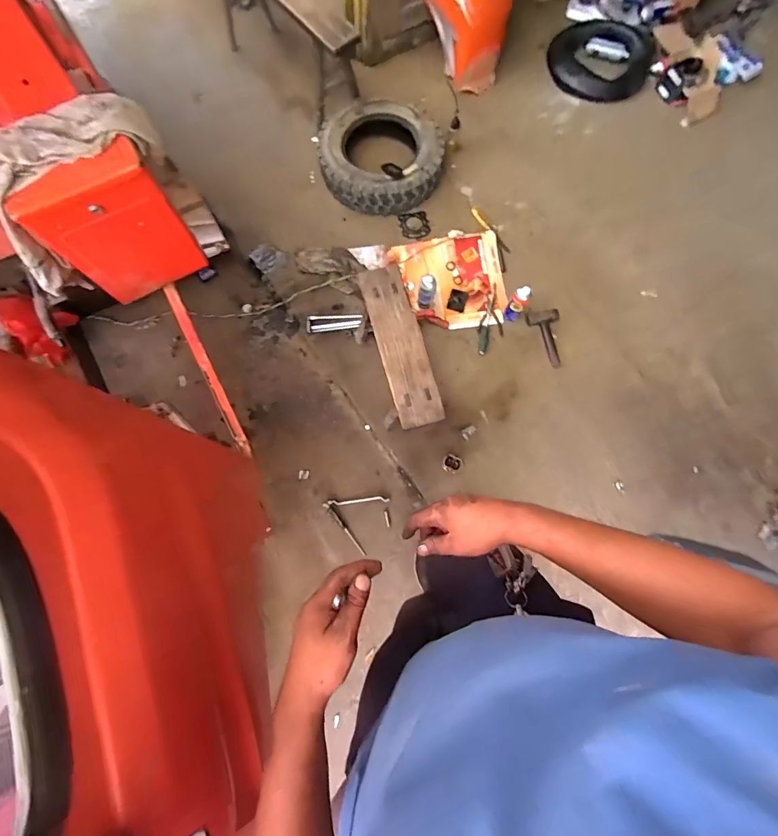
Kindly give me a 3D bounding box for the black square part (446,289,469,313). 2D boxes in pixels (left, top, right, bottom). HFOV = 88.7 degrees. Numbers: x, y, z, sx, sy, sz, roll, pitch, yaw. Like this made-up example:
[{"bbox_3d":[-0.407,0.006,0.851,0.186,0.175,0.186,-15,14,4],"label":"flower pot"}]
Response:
[{"bbox_3d":[0.274,-0.468,1.590,0.073,0.011,0.089,17,82,4],"label":"black square part"}]

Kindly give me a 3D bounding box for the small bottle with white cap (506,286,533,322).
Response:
[{"bbox_3d":[0.480,-0.425,1.483,0.058,0.169,0.052,27,77,8],"label":"small bottle with white cap"}]

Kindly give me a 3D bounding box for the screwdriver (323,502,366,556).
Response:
[{"bbox_3d":[-0.150,0.377,1.364,0.023,0.014,0.219,-40,78,-9],"label":"screwdriver"}]

